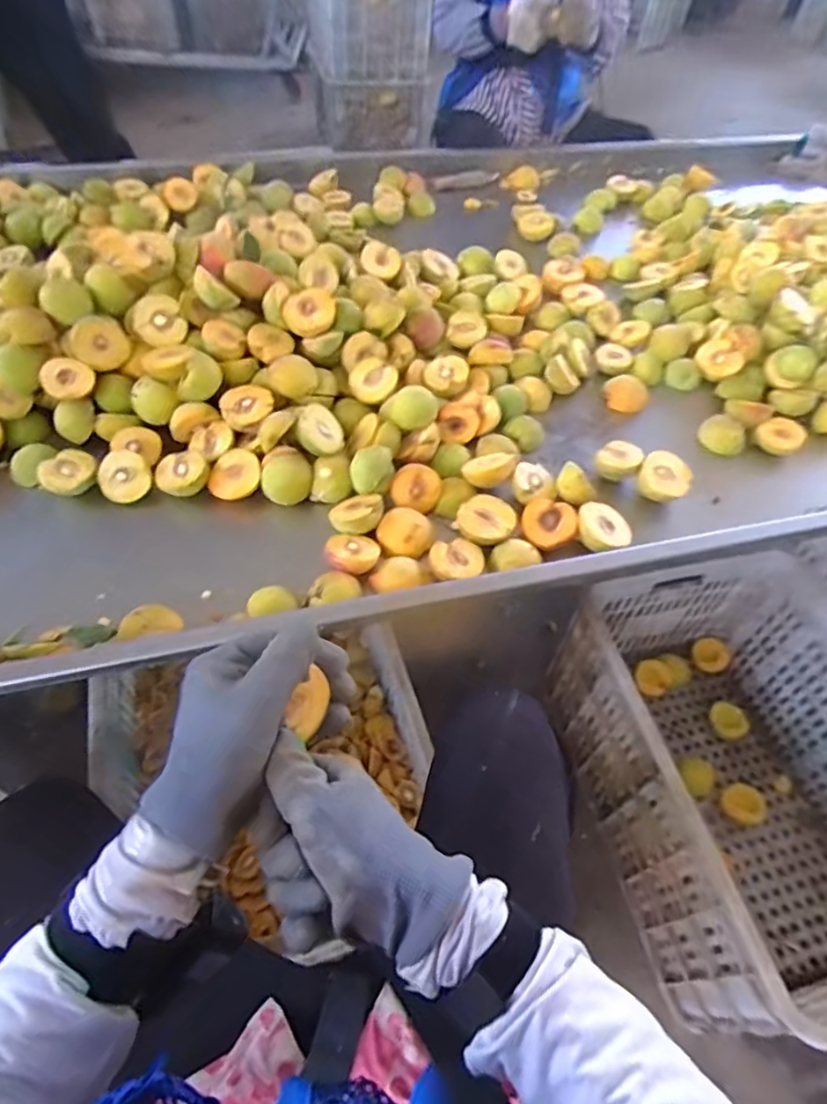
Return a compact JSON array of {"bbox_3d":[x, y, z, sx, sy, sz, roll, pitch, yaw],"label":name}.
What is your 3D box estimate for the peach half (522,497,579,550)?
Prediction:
[{"bbox_3d":[0.155,-0.032,0.699,0.062,0.032,0.055,25,95,15],"label":"peach half"}]

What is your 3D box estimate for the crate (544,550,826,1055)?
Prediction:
[{"bbox_3d":[0.447,0.296,0.821,0.371,0.267,0.506,-13,55,-12],"label":"crate"}]

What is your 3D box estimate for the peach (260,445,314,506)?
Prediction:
[{"bbox_3d":[-0.153,-0.094,0.731,0.061,0.050,0.055,-11,55,-11],"label":"peach"}]

